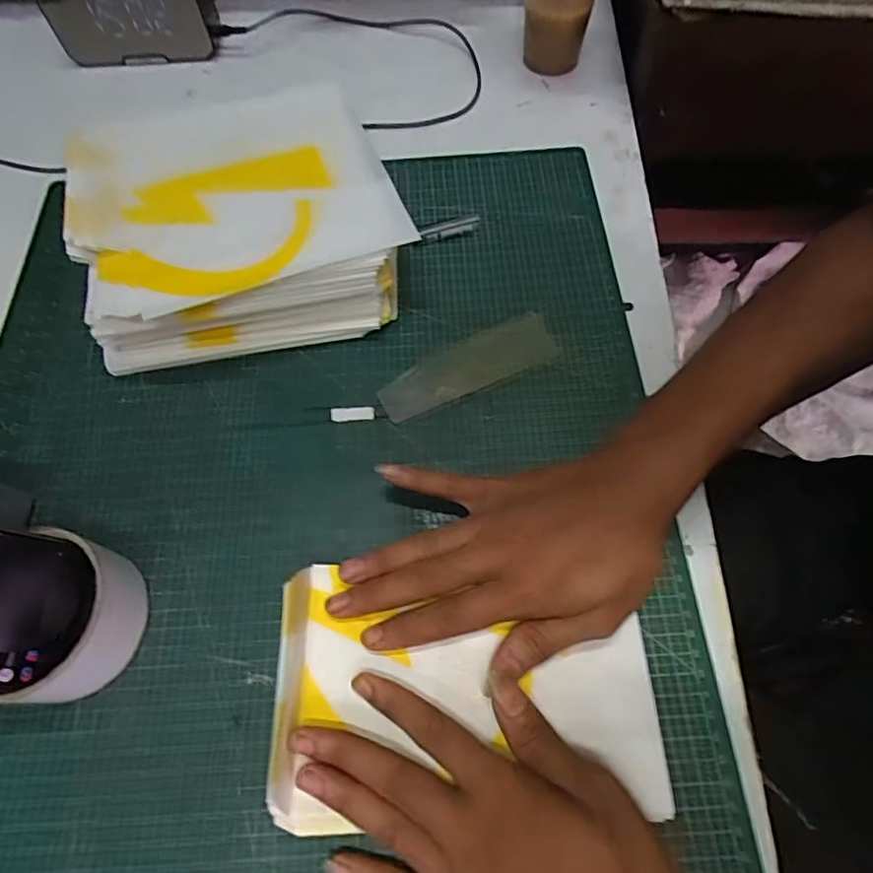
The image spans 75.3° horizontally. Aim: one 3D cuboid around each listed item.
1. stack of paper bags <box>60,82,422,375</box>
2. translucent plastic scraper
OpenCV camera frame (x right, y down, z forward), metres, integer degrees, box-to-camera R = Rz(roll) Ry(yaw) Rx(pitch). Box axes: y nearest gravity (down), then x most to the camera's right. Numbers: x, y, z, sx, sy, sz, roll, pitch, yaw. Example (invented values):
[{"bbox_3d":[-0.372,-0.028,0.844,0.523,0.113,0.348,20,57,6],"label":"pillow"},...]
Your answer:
[{"bbox_3d":[-0.136,-0.154,0.403,0.221,0.069,0.185,-10,65,-2],"label":"stack of paper bags"},{"bbox_3d":[0.021,-0.048,0.385,0.124,0.004,0.041,-23,66,-8],"label":"translucent plastic scraper"}]

